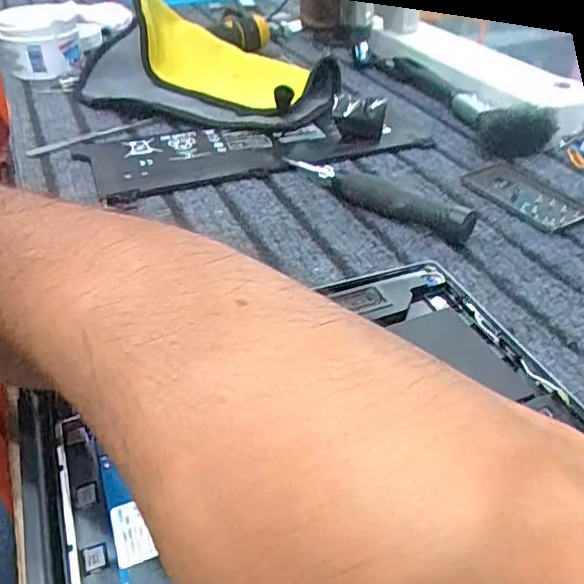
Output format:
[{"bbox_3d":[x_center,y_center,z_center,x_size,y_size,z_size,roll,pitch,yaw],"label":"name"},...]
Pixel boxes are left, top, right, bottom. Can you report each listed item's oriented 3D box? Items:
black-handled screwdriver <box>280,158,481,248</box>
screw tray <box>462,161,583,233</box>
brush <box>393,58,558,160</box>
[{"bbox_3d":[0.051,-0.065,0.368,0.138,0.023,0.017,28,47,32],"label":"black-handled screwdriver"},{"bbox_3d":[0.159,-0.067,0.385,0.046,0.004,0.083,-21,42,-23],"label":"screw tray"},{"bbox_3d":[0.150,-0.175,0.496,0.050,0.032,0.202,-10,39,-11],"label":"brush"}]

